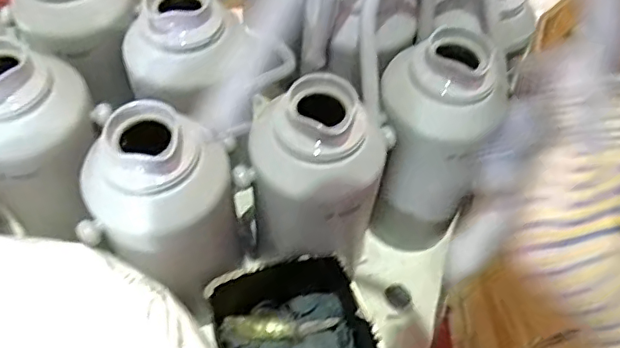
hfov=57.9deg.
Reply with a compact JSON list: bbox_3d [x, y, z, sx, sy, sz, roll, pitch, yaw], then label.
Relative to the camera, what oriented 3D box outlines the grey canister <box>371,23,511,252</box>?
[{"bbox_3d":[0.150,-0.029,0.730,0.140,0.300,0.127,9,57,2],"label":"grey canister"}]

